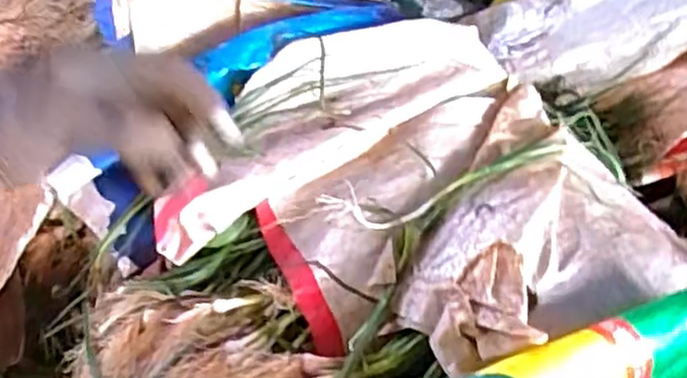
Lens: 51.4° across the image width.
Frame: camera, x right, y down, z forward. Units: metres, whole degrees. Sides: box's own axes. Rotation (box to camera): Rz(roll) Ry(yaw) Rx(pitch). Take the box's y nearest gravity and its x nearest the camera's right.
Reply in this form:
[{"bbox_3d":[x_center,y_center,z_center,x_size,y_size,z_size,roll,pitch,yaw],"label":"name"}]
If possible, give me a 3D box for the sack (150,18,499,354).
[{"bbox_3d":[0.009,-0.066,0.777,0.239,0.053,0.471,22,49,17],"label":"sack"}]

